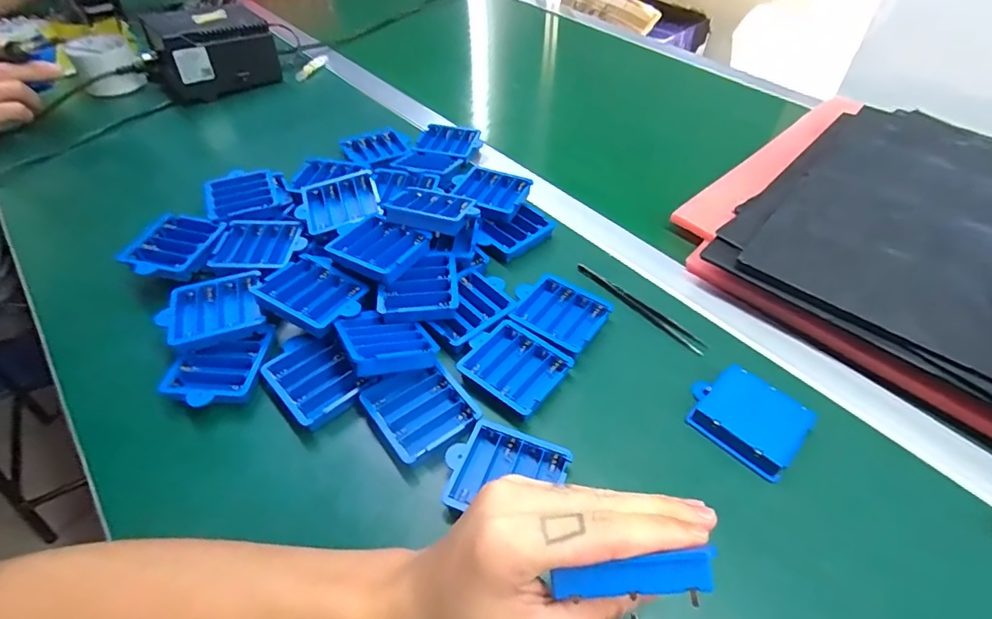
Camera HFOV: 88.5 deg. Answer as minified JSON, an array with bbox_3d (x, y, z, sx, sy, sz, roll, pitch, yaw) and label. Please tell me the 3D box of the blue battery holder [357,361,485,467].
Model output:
[{"bbox_3d":[-0.054,0.071,0.366,0.065,0.012,0.067,-27,53,-24],"label":"blue battery holder"}]

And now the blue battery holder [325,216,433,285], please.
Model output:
[{"bbox_3d":[-0.102,-0.051,0.439,0.070,0.025,0.065,24,51,20],"label":"blue battery holder"}]

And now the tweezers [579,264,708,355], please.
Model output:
[{"bbox_3d":[0.126,-0.004,0.451,0.015,0.004,0.133,-33,56,-28],"label":"tweezers"}]

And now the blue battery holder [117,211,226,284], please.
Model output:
[{"bbox_3d":[-0.290,-0.055,0.465,0.065,0.024,0.080,7,47,6],"label":"blue battery holder"}]

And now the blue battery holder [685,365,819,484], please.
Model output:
[{"bbox_3d":[0.186,0.077,0.377,0.077,0.015,0.065,34,55,27],"label":"blue battery holder"}]

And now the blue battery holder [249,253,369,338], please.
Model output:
[{"bbox_3d":[-0.148,-0.016,0.416,0.080,0.013,0.069,21,50,18],"label":"blue battery holder"}]

